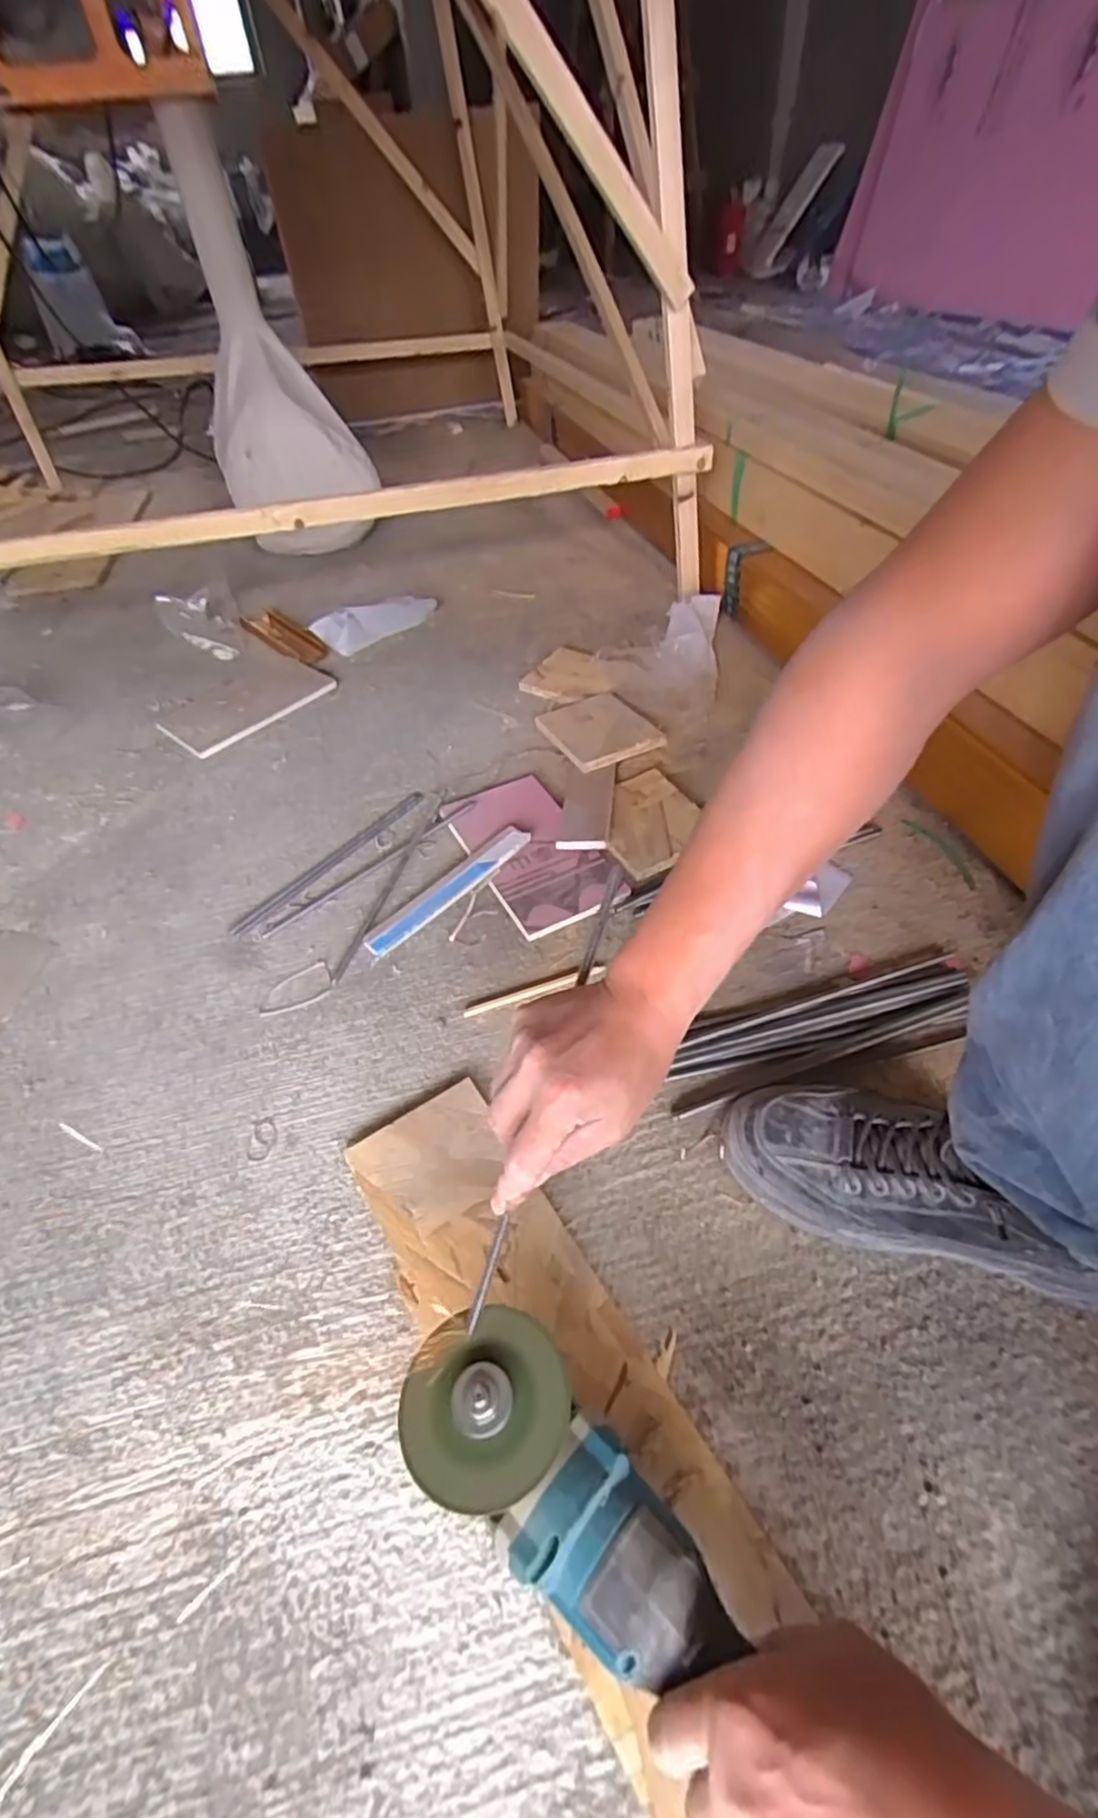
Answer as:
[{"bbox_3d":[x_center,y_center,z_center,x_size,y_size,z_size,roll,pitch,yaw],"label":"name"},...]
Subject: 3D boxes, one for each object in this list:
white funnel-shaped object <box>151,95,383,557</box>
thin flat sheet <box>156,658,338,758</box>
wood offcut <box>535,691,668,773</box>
[{"bbox_3d":[-0.517,-1.011,1.267,0.251,0.647,0.213,-17,4,-9],"label":"white funnel-shaped object"},{"bbox_3d":[-0.423,-0.294,0.982,0.135,0.015,0.223,27,55,27],"label":"thin flat sheet"},{"bbox_3d":[0.061,-0.224,0.859,0.120,0.014,0.152,-18,43,-18],"label":"wood offcut"}]

